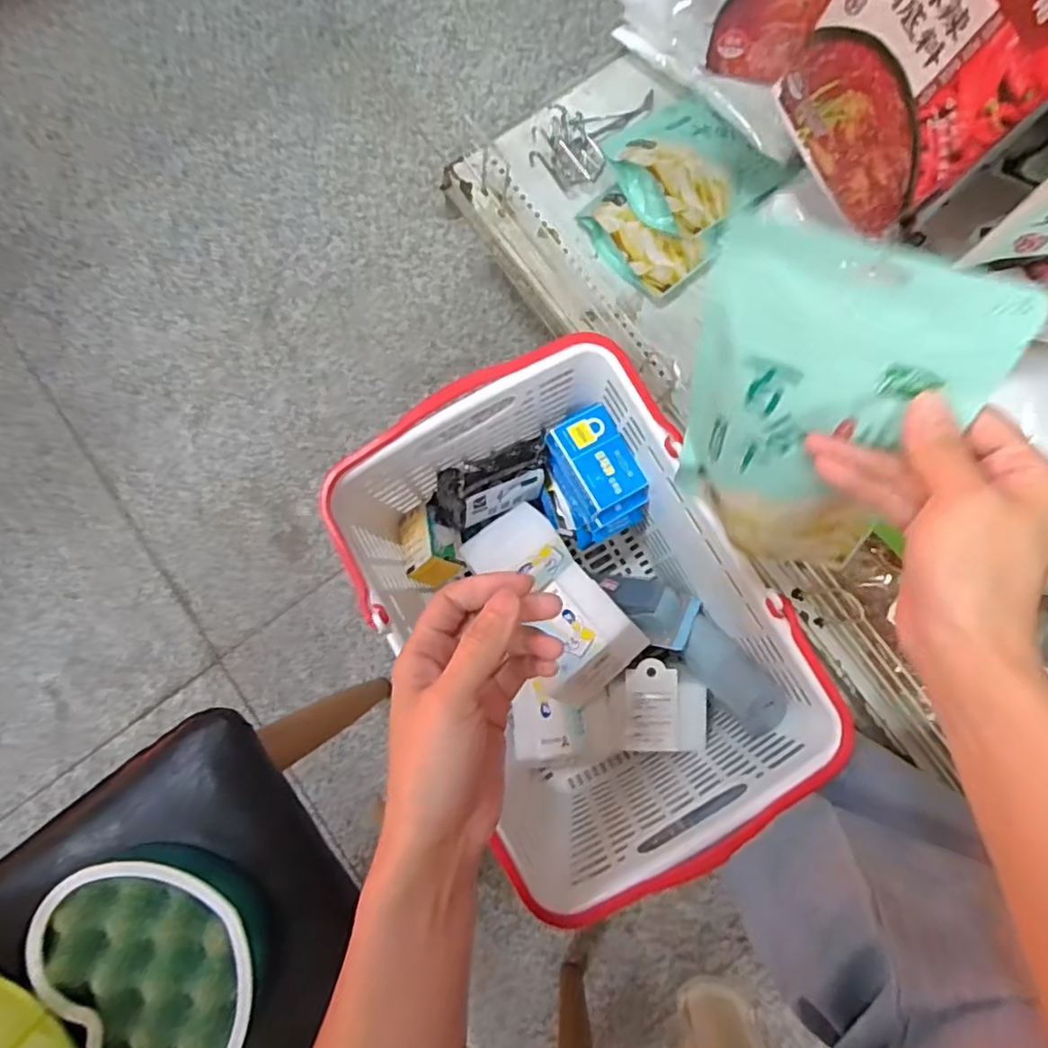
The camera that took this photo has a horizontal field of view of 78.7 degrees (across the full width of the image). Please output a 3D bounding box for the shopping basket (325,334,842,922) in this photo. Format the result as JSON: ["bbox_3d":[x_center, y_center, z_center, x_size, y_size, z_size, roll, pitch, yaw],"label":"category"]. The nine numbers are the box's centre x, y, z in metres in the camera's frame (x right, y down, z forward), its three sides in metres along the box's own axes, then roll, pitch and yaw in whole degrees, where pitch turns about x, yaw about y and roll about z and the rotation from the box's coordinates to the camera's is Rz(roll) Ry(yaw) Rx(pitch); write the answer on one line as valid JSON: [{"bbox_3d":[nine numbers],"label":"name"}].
[{"bbox_3d":[0.051,0.083,0.673,0.319,0.231,0.448,-31,82,-3],"label":"shopping basket"}]

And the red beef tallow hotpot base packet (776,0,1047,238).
[{"bbox_3d":[0.243,-0.282,0.379,0.026,0.226,0.145,-25,82,-3],"label":"red beef tallow hotpot base packet"}]

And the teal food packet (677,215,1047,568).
[{"bbox_3d":[0.154,-0.054,0.360,0.133,0.210,0.025,26,59,18],"label":"teal food packet"}]

